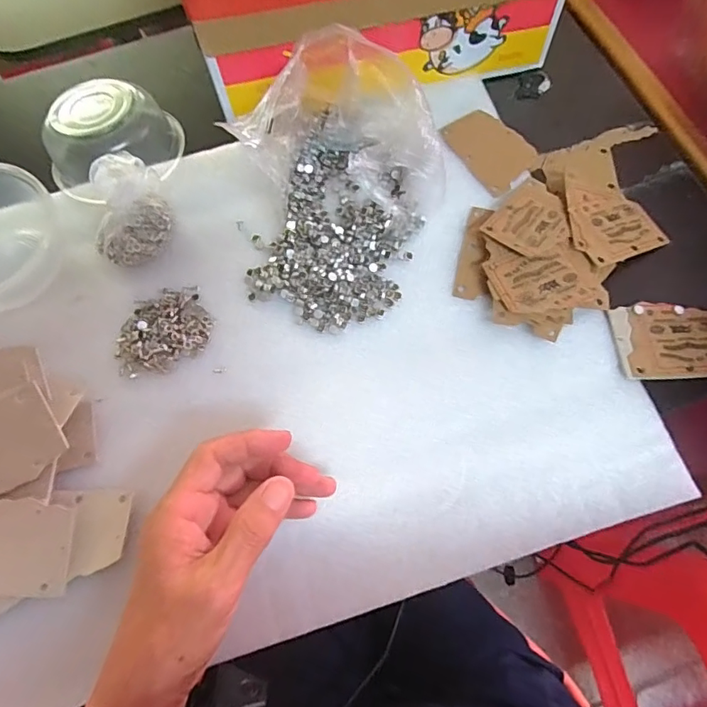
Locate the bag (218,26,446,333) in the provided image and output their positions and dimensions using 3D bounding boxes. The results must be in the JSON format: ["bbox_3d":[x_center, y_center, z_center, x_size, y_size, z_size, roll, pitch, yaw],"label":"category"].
[{"bbox_3d":[-0.009,-0.117,0.349,0.131,0.098,0.181,16,73,8],"label":"bag"}]

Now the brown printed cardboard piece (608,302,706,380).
[{"bbox_3d":[0.223,-0.010,0.349,0.081,0.010,0.055,-5,67,1],"label":"brown printed cardboard piece"}]

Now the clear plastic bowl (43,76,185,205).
[{"bbox_3d":[-0.193,-0.173,0.407,0.093,0.058,0.089,-1,70,2],"label":"clear plastic bowl"}]

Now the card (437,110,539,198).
[{"bbox_3d":[0.112,-0.167,0.407,0.051,0.005,0.074,-33,75,-1],"label":"card"}]

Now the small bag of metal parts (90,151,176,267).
[{"bbox_3d":[-0.169,-0.105,0.372,0.058,0.052,0.065,-22,72,-5],"label":"small bag of metal parts"}]

